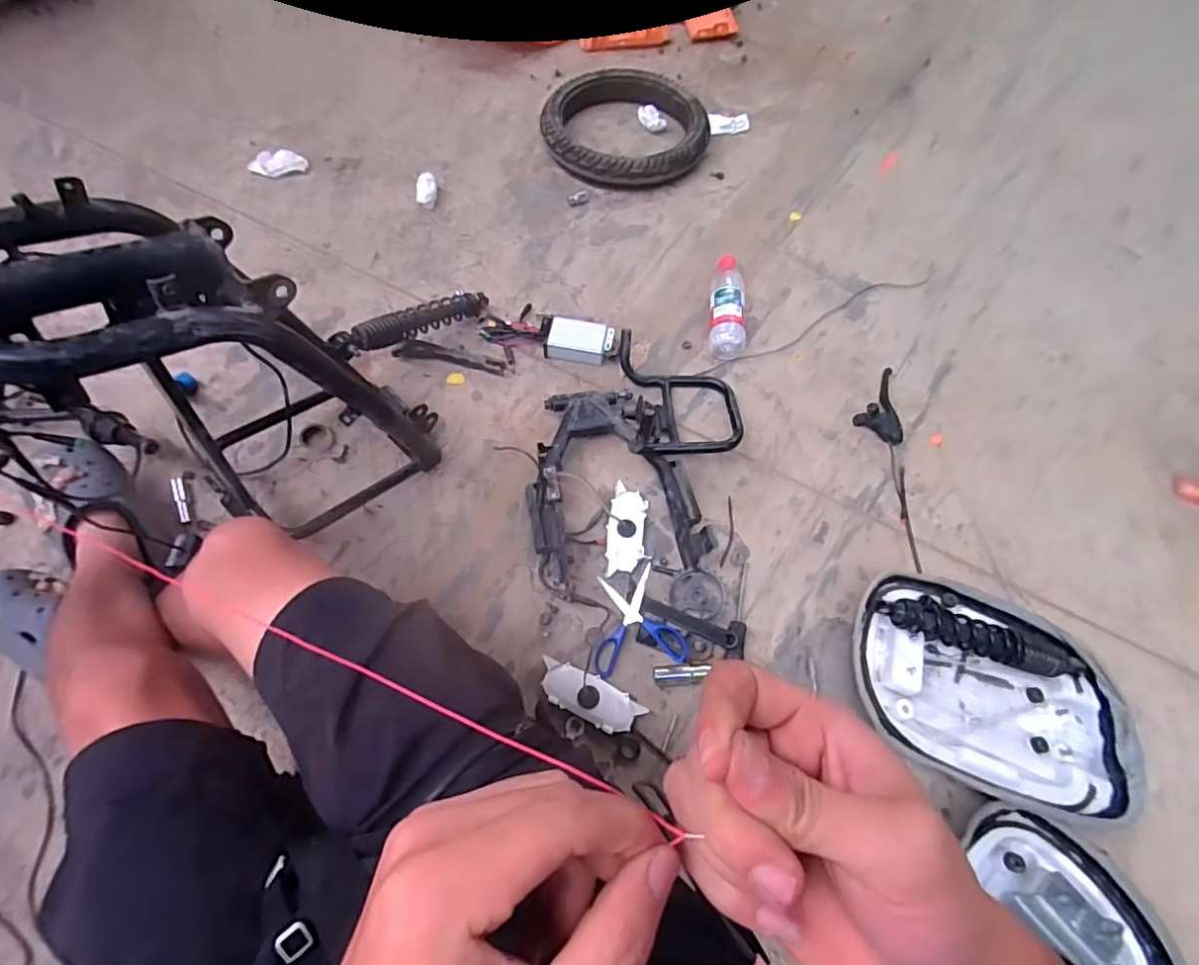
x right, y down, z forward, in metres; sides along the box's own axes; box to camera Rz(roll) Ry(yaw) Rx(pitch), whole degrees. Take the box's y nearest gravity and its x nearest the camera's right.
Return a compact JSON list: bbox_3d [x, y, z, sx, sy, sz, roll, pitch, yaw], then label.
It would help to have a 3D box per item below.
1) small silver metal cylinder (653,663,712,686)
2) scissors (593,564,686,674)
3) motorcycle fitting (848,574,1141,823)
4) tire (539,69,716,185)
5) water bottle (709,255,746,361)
[{"bbox_3d":[0.112,0.263,0.769,0.074,0.024,0.026,-4,66,-2],"label":"small silver metal cylinder"},{"bbox_3d":[0.047,0.191,0.792,0.124,0.019,0.142,-9,66,-4],"label":"scissors"},{"bbox_3d":[0.509,0.261,0.737,0.352,0.068,0.267,16,67,7],"label":"motorcycle fitting"},{"bbox_3d":[0.051,-0.763,1.219,0.316,0.069,0.333,0,66,0],"label":"tire"},{"bbox_3d":[0.236,-0.331,1.031,0.066,0.054,0.222,6,66,2],"label":"water bottle"}]

